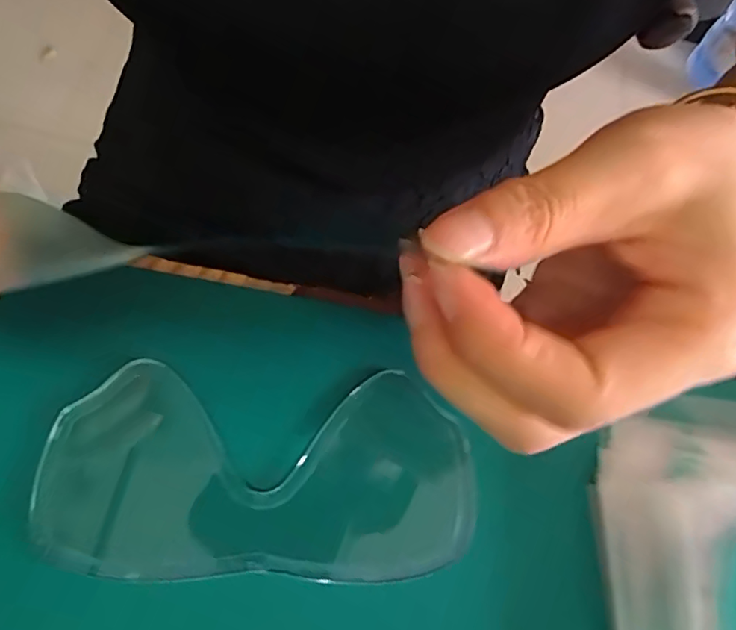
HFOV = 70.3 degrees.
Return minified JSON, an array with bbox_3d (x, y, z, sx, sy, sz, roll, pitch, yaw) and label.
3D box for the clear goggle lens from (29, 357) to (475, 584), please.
[{"bbox_3d":[-0.035,0.052,0.175,0.137,0.006,0.065,4,70,-5],"label":"clear goggle lens"}]

